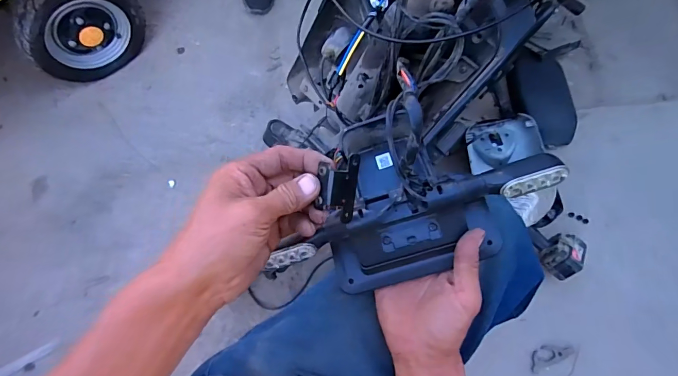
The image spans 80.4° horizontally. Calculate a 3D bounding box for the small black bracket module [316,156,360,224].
[{"bbox_3d":[-0.002,0.000,0.333,0.031,0.017,0.056,-5,107,-34],"label":"small black bracket module"}]

